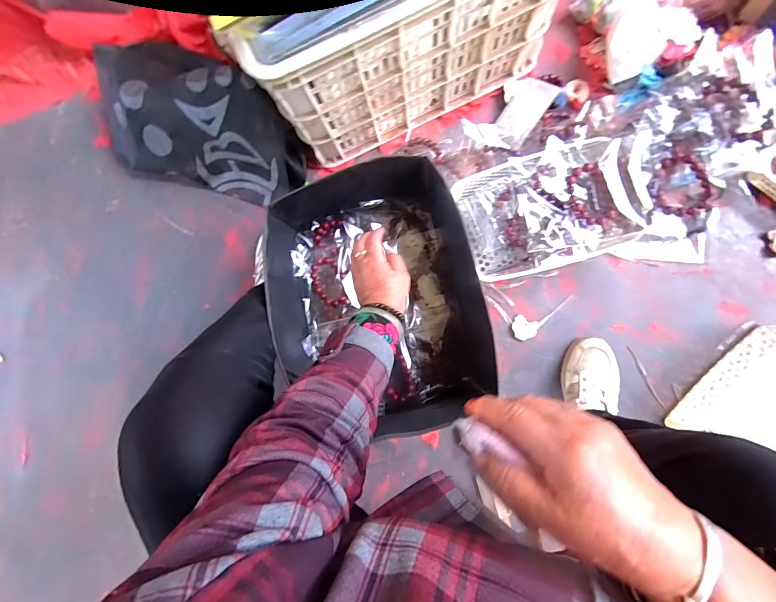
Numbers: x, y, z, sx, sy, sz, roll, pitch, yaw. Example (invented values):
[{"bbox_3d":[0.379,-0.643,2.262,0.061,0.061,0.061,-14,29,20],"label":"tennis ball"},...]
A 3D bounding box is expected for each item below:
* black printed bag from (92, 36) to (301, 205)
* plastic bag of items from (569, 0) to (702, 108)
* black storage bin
[{"bbox_3d":[-0.363,-0.354,0.697,0.417,0.150,0.239,13,89,6],"label":"black printed bag"},{"bbox_3d":[0.464,-0.496,0.662,0.164,0.089,0.231,-20,86,4],"label":"plastic bag of items"},{"bbox_3d":[-0.019,0.006,0.633,0.325,0.168,0.437,-15,86,5],"label":"black storage bin"}]

